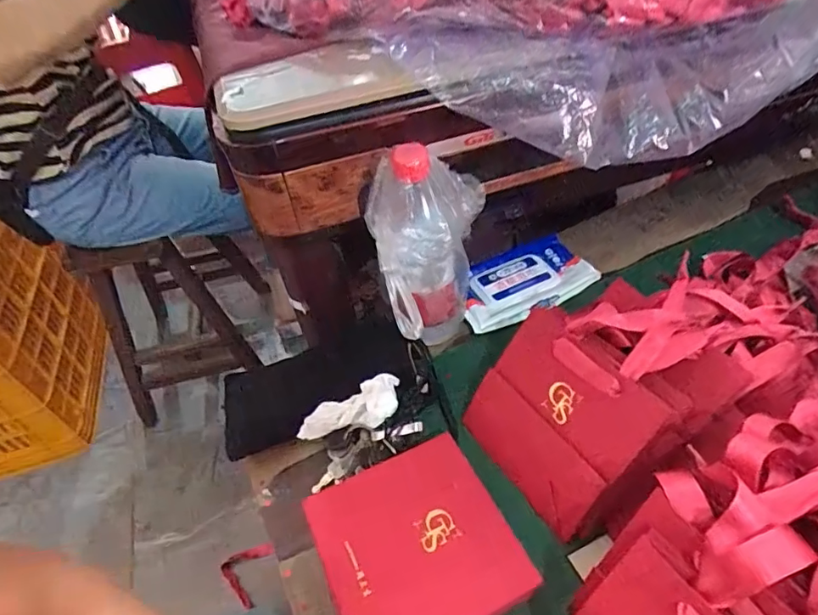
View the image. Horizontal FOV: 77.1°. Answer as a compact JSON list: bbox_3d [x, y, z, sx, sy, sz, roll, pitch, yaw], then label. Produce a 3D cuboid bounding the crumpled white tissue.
[{"bbox_3d":[-0.054,0.098,0.480,0.098,0.033,0.034,-16,47,-8],"label":"crumpled white tissue"}]

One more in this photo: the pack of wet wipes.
[{"bbox_3d":[0.135,-0.032,0.607,0.164,0.021,0.097,-18,47,-10],"label":"pack of wet wipes"}]

